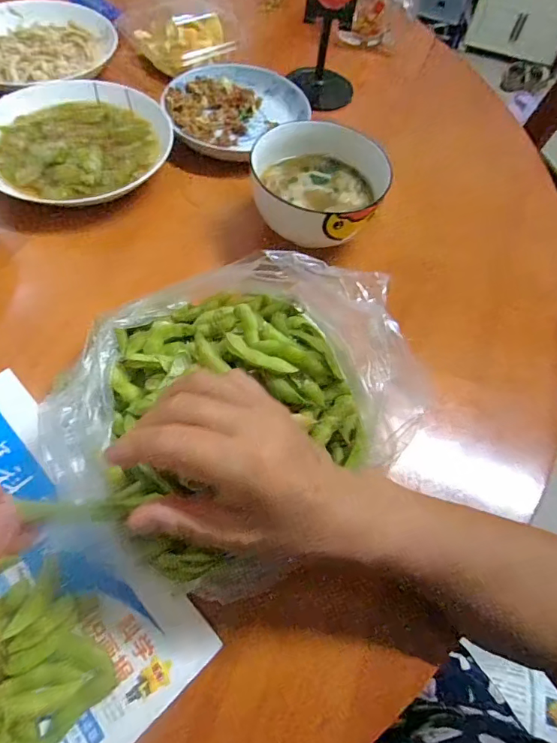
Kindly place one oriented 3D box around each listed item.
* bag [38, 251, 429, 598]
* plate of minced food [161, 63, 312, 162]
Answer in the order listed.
[{"bbox_3d":[-0.031,0.017,0.324,0.226,0.087,0.237,31,65,12],"label":"bag"},{"bbox_3d":[-0.062,-0.328,0.572,0.153,0.027,0.168,2,62,-3],"label":"plate of minced food"}]

